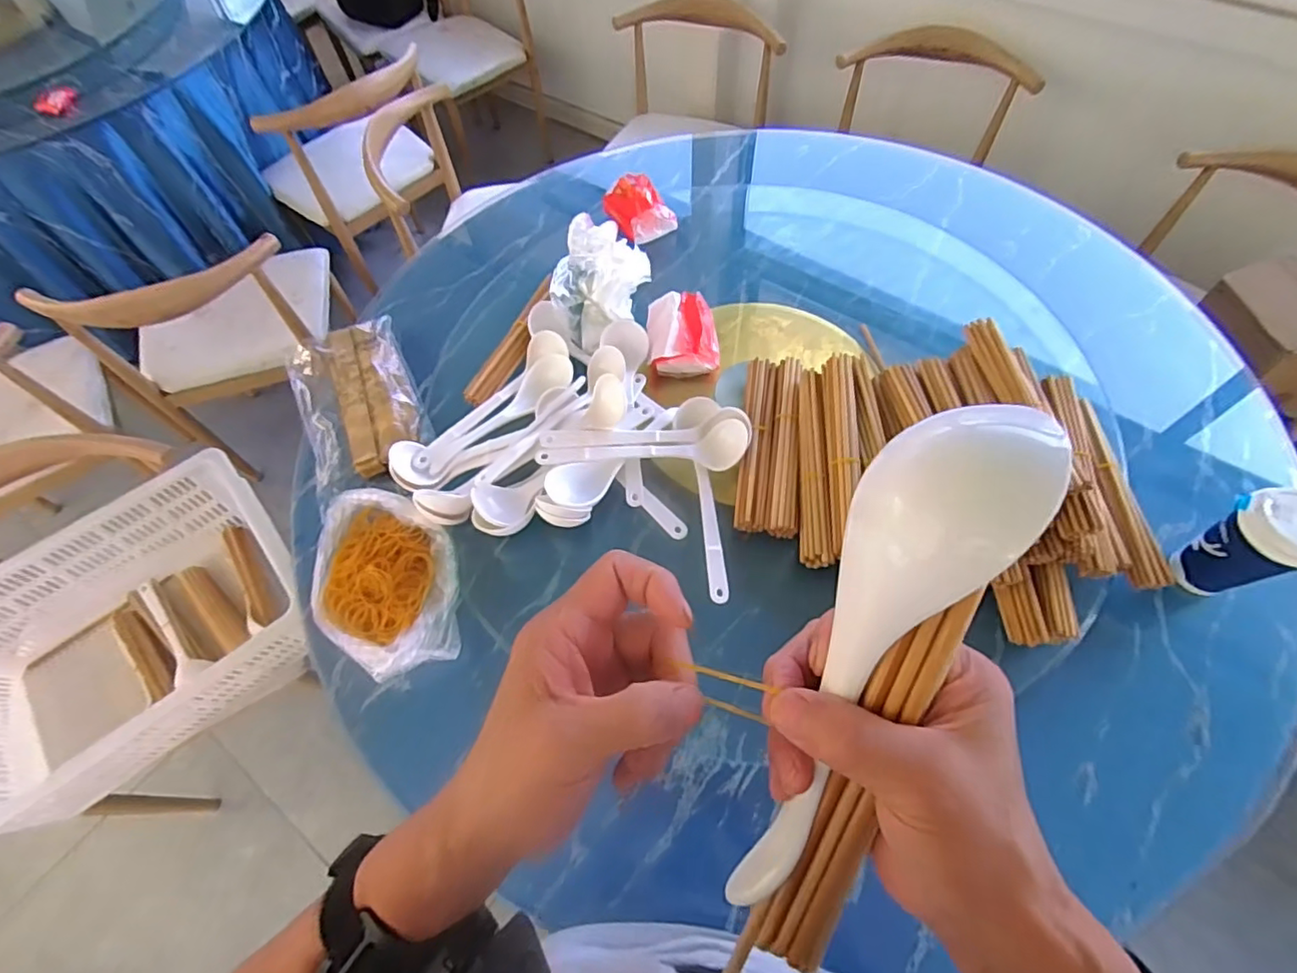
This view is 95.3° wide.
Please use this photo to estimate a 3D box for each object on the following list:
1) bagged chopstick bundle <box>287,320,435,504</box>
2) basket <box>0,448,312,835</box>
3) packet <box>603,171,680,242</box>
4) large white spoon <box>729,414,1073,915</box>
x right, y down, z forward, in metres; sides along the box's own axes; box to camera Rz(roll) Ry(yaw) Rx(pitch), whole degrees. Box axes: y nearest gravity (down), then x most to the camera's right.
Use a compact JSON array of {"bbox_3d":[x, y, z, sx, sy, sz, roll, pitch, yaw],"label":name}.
[{"bbox_3d":[-0.458,-0.140,0.923,0.172,0.026,0.288,-24,62,-11],"label":"bagged chopstick bundle"},{"bbox_3d":[-0.856,0.242,0.972,0.542,0.226,0.382,-40,66,-19],"label":"basket"},{"bbox_3d":[-0.018,-0.498,1.049,0.101,0.054,0.123,-26,63,-12],"label":"packet"},{"bbox_3d":[0.081,0.079,0.238,0.052,0.237,0.032,23,19,14],"label":"large white spoon"}]

